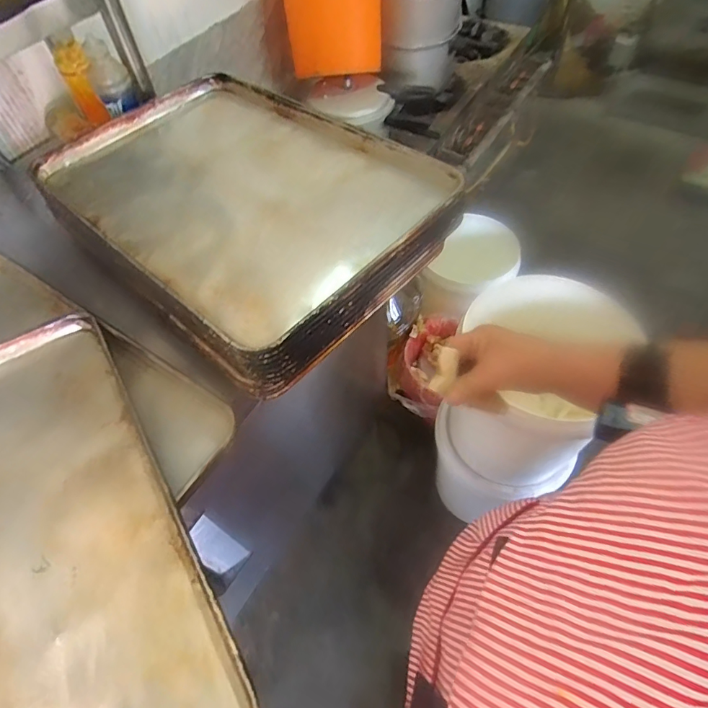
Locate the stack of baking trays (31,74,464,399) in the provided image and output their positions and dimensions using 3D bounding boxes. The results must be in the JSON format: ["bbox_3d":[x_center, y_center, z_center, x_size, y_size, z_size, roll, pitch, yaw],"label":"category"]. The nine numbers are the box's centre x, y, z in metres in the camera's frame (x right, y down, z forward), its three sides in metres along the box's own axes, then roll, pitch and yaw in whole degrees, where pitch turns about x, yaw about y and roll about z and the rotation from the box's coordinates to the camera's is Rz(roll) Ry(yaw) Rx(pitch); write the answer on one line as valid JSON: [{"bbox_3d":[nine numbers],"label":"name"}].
[{"bbox_3d":[-0.185,-0.243,0.732,0.604,0.091,0.406,37,66,25],"label":"stack of baking trays"}]

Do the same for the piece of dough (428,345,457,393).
[{"bbox_3d":[0.087,0.016,0.441,0.020,0.043,0.008,20,23,17],"label":"piece of dough"}]

